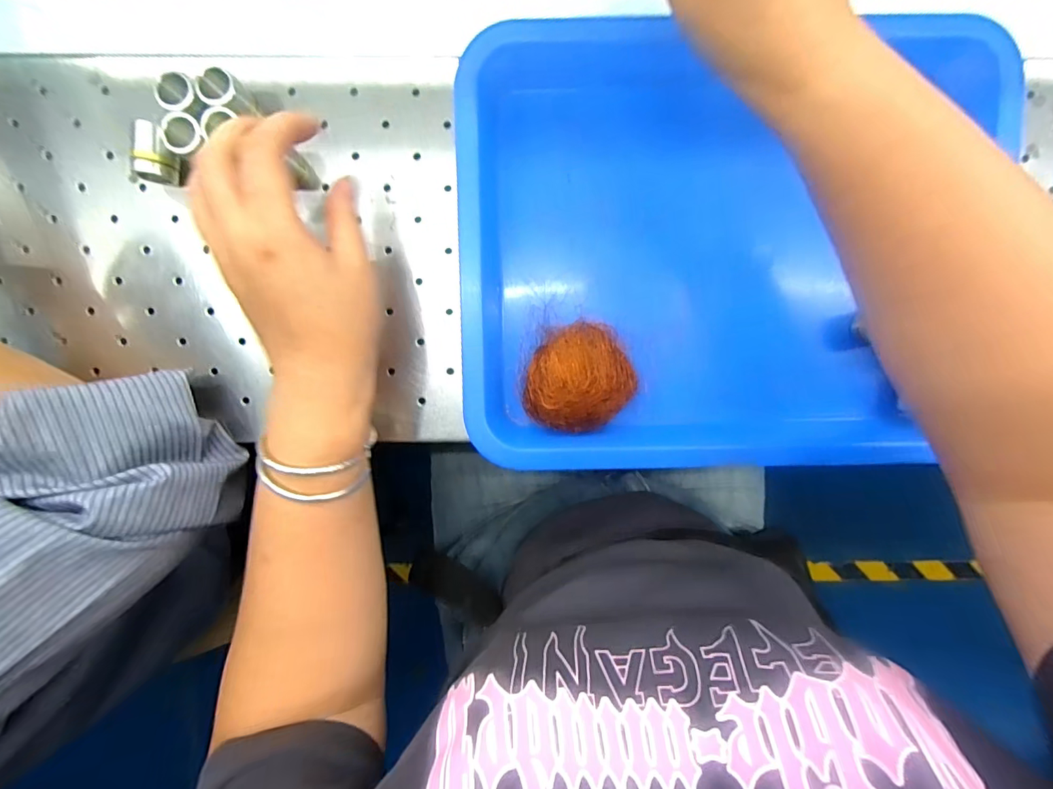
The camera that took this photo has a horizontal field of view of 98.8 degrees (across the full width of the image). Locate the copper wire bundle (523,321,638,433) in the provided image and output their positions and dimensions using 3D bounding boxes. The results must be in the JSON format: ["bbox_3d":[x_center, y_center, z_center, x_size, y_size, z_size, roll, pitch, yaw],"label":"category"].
[{"bbox_3d":[0.033,-0.010,0.281,0.062,0.041,0.066,0,94,0],"label":"copper wire bundle"}]

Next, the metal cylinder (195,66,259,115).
[{"bbox_3d":[-0.177,-0.177,0.271,0.024,0.032,0.023,0,94,0],"label":"metal cylinder"}]

